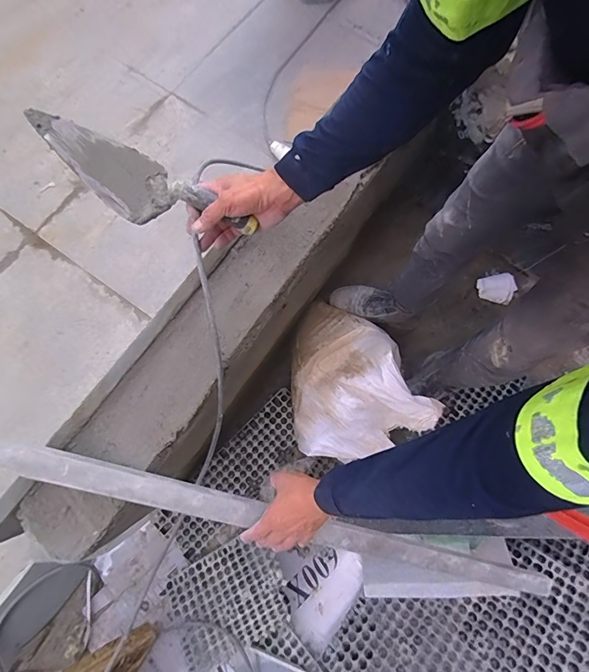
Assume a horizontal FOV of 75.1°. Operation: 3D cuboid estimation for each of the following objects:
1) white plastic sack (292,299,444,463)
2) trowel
[{"bbox_3d":[0.120,0.099,0.987,0.306,0.256,0.448,-20,78,-7],"label":"white plastic sack"},{"bbox_3d":[-0.204,-0.209,0.542,0.299,0.061,0.103,25,74,-12],"label":"trowel"}]

